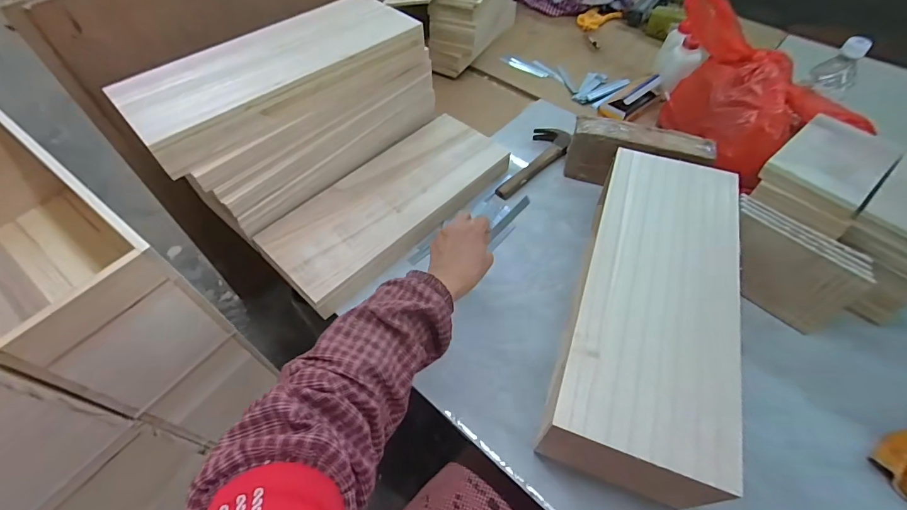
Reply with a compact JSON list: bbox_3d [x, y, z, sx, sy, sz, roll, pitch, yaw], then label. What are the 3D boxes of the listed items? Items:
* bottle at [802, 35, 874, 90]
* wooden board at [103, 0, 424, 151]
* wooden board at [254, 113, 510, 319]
[{"bbox_3d":[0.597,-0.292,0.632,0.046,0.067,0.061,-38,62,-23],"label":"bottle"},{"bbox_3d":[-0.240,-0.271,0.560,0.387,0.011,0.152,-35,61,-21],"label":"wooden board"},{"bbox_3d":[-0.093,-0.084,0.650,0.166,0.046,0.393,36,63,24],"label":"wooden board"}]

